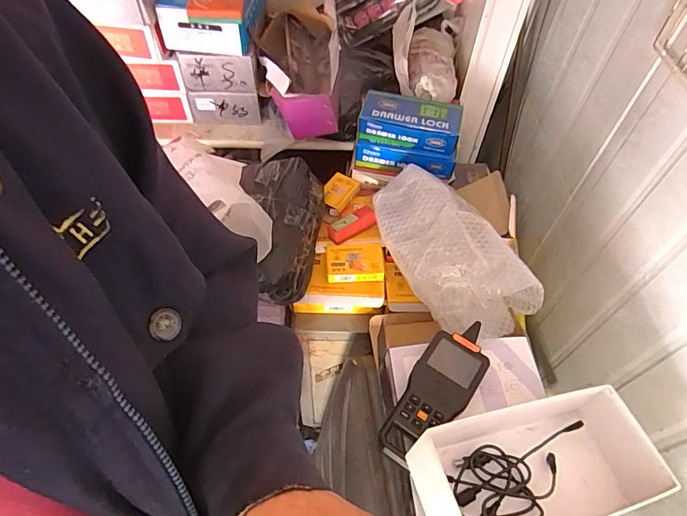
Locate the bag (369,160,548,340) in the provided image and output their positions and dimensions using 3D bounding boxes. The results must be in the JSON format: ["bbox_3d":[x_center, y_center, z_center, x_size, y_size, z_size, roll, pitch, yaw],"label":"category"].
[{"bbox_3d":[0.156,-0.025,0.718,0.142,0.087,0.317,-23,59,-18],"label":"bag"}]

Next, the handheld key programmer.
[{"bbox_3d":[0.124,0.168,0.591,0.077,0.032,0.211,33,60,19],"label":"handheld key programmer"}]

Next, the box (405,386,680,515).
[{"bbox_3d":[0.211,0.238,0.512,0.262,0.079,0.127,-11,56,-10],"label":"box"}]

